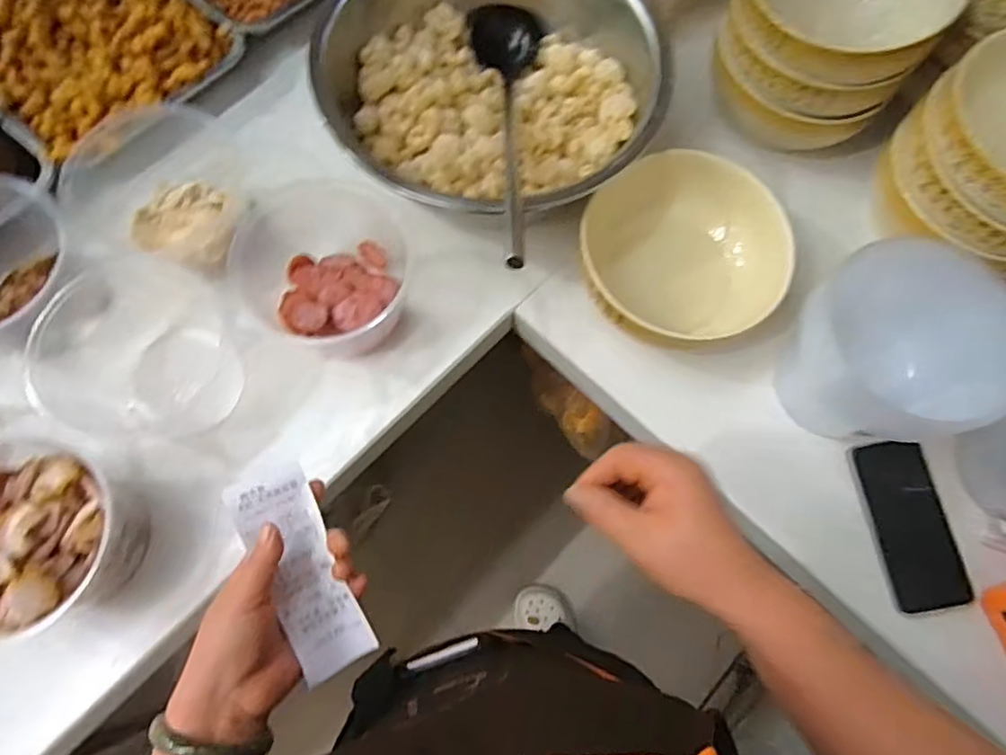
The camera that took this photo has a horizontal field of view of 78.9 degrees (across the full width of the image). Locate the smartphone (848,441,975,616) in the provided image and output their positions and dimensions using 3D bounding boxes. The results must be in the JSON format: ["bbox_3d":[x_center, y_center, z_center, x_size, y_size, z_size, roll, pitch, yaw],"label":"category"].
[{"bbox_3d":[0.398,0.141,0.592,0.077,0.016,0.159,-9,73,-4],"label":"smartphone"}]

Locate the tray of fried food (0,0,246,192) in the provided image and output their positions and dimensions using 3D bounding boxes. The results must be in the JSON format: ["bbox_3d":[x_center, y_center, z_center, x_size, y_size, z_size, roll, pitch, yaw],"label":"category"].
[{"bbox_3d":[-0.502,-0.408,0.702,0.322,0.049,0.263,42,76,11],"label":"tray of fried food"}]

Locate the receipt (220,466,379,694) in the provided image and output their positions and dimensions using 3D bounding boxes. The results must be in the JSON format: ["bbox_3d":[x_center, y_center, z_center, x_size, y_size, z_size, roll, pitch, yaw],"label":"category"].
[{"bbox_3d":[-0.144,0.137,0.438,0.052,0.010,0.150,-24,88,-29],"label":"receipt"}]

